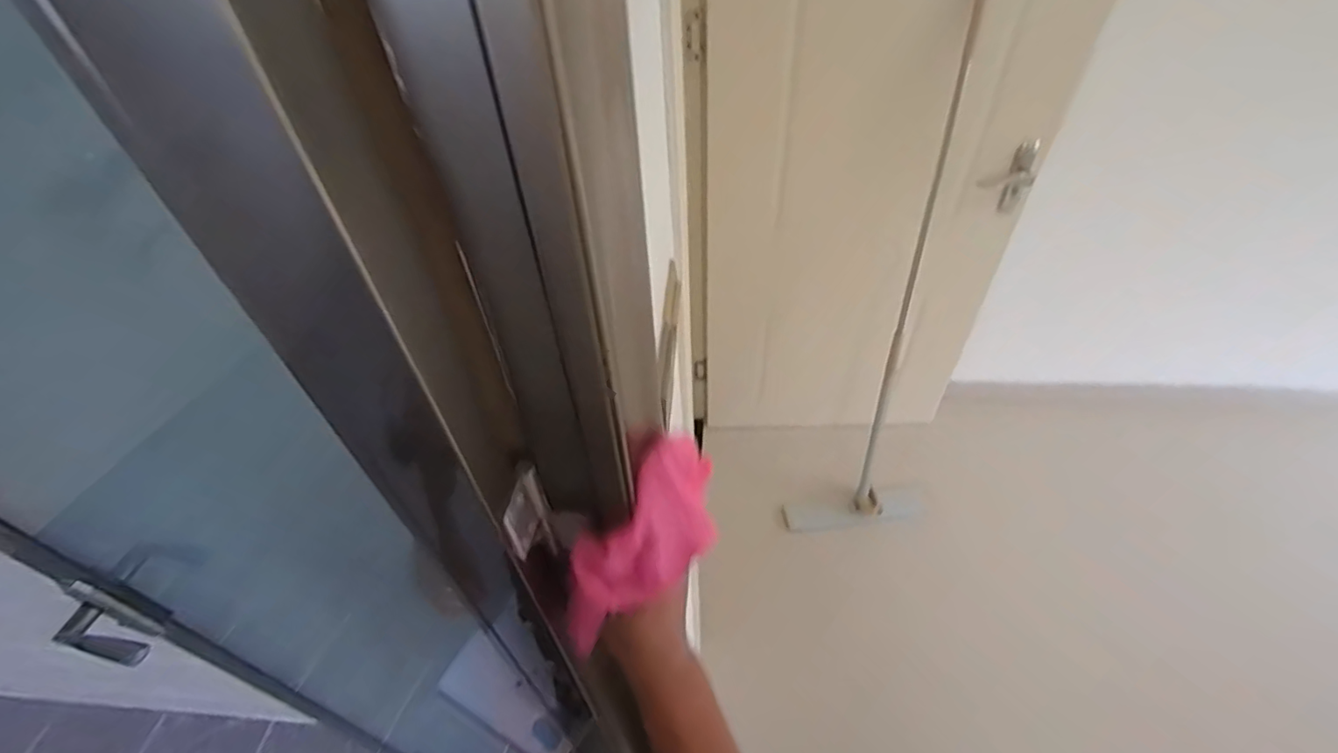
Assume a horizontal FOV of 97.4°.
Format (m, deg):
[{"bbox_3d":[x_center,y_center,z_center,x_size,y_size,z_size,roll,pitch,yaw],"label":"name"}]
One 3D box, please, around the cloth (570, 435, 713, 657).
[{"bbox_3d":[-0.020,0.123,0.396,0.049,0.065,0.167,38,100,32],"label":"cloth"}]

